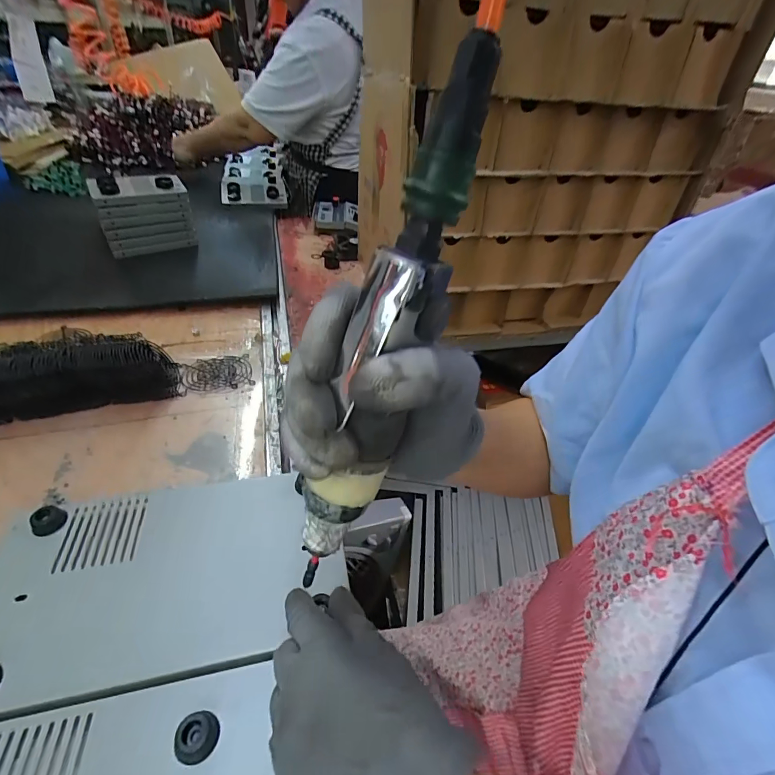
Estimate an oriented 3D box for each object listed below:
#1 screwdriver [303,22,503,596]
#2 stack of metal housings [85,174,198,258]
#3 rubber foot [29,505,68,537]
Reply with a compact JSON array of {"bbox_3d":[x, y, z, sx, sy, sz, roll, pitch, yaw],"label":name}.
[{"bbox_3d":[-0.003,-0.006,0.185,0.026,0.248,0.025,33,27,28],"label":"screwdriver"},{"bbox_3d":[-0.449,-0.327,0.770,0.153,0.133,0.095,-12,43,-20],"label":"stack of metal housings"},{"bbox_3d":[-0.285,0.111,0.346,0.021,0.013,0.024,29,45,25],"label":"rubber foot"}]

